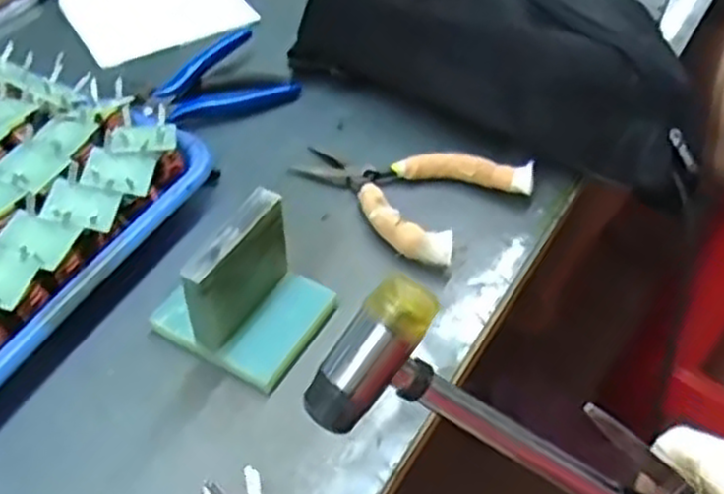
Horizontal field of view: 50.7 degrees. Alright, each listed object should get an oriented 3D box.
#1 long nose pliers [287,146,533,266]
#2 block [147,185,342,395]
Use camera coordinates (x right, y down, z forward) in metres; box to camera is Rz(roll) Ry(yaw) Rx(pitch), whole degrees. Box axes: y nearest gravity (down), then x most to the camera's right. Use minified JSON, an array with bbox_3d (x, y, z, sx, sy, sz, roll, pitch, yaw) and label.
[{"bbox_3d":[0.027,-0.045,0.463,0.124,0.021,0.092,37,57,25],"label":"long nose pliers"},{"bbox_3d":[-0.058,0.016,0.377,0.071,0.066,0.067,24,52,16],"label":"block"}]

